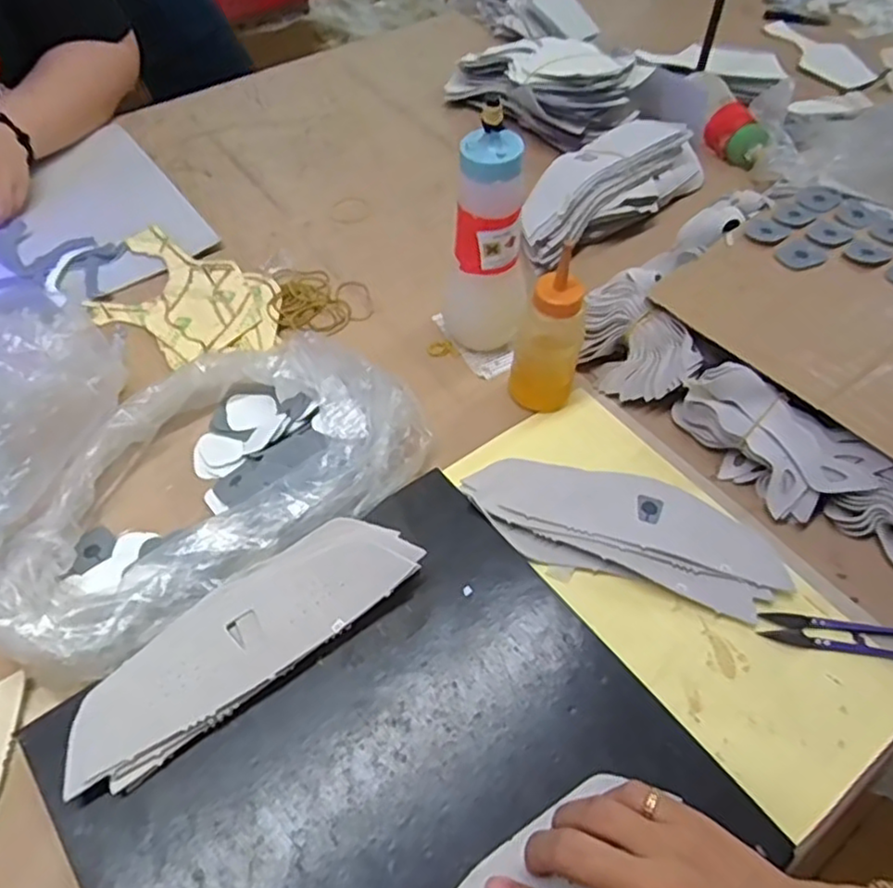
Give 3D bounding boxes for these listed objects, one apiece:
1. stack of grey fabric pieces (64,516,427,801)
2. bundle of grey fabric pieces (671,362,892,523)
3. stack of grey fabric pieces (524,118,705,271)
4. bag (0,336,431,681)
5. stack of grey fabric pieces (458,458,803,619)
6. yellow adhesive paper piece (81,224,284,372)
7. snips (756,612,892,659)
[{"bbox_3d":[-0.119,0.113,0.404,0.213,0.033,0.066,-32,60,-22],"label":"stack of grey fabric pieces"},{"bbox_3d":[0.234,-0.004,0.494,0.053,0.048,0.136,-34,61,-24],"label":"bundle of grey fabric pieces"},{"bbox_3d":[0.171,-0.264,0.684,0.241,0.065,0.081,-28,59,-20],"label":"stack of grey fabric pieces"},{"bbox_3d":[-0.168,0.022,0.485,0.301,0.052,0.174,-30,59,-21],"label":"bag"},{"bbox_3d":[0.123,0.059,0.478,0.217,0.022,0.083,12,54,7],"label":"stack of grey fabric pieces"},{"bbox_3d":[-0.243,-0.135,0.628,0.209,0.009,0.125,25,57,16],"label":"yellow adhesive paper piece"},{"bbox_3d":[0.257,0.123,0.439,0.100,0.011,0.022,8,54,5],"label":"snips"}]

